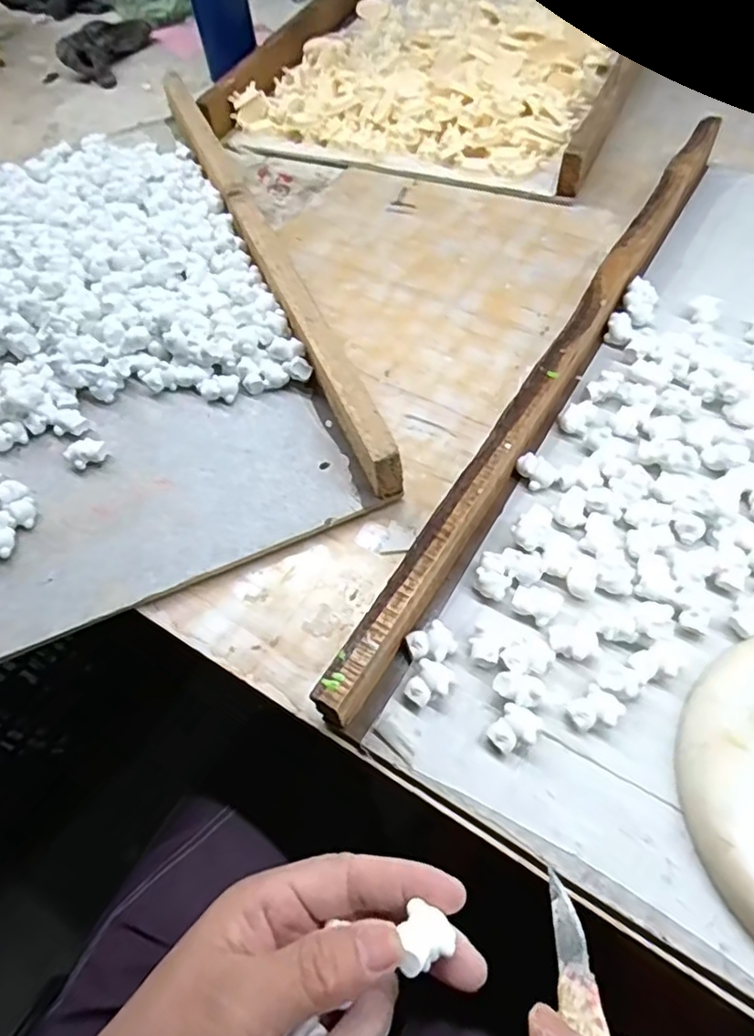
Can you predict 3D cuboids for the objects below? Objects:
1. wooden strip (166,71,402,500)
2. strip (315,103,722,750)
[{"bbox_3d":[-0.104,-0.240,0.523,0.021,0.052,0.568,-22,59,-9],"label":"wooden strip"},{"bbox_3d":[0.132,-0.111,0.427,0.021,0.043,0.569,27,64,19],"label":"strip"}]

